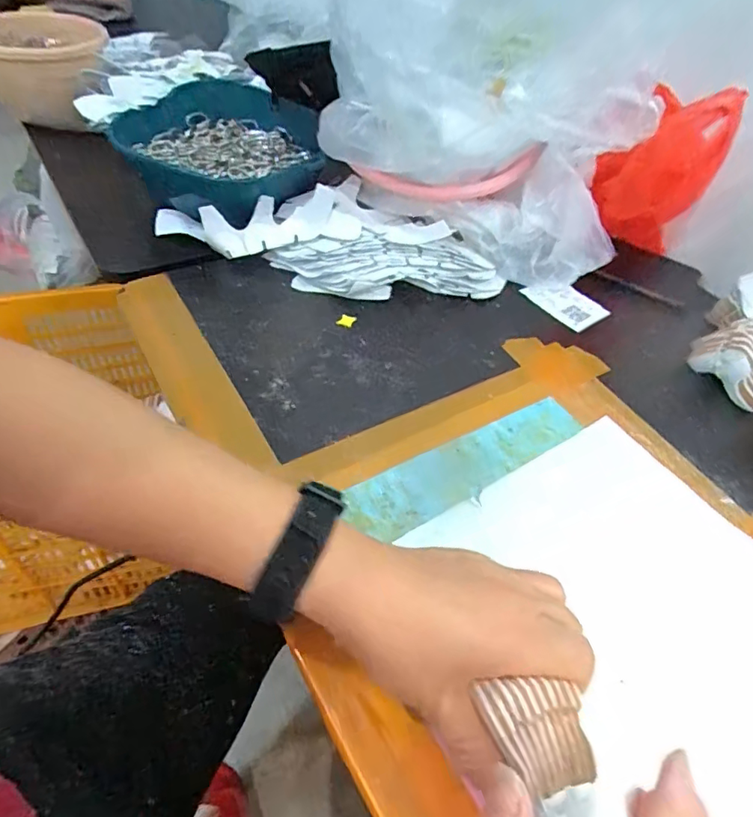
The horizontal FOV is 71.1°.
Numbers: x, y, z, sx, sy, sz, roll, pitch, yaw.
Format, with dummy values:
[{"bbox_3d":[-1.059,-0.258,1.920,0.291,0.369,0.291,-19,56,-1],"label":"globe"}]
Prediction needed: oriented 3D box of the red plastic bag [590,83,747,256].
[{"bbox_3d":[0.282,-0.244,0.534,0.103,0.146,0.050,22,50,12],"label":"red plastic bag"}]

